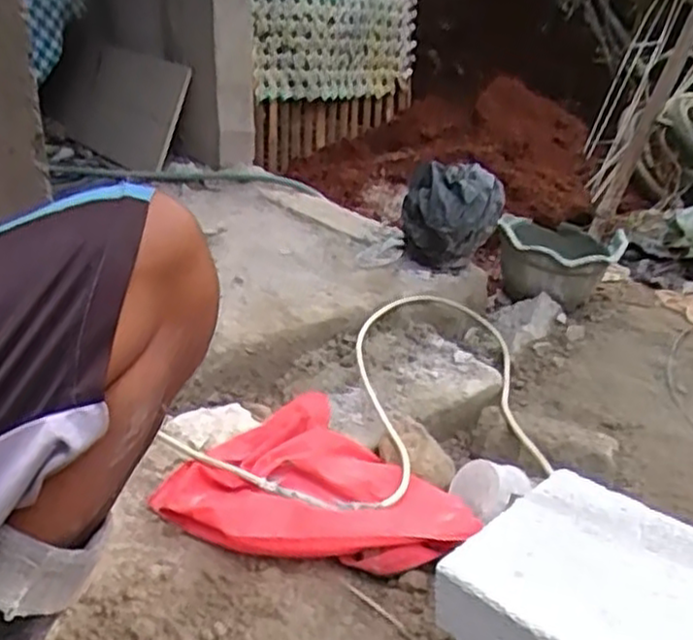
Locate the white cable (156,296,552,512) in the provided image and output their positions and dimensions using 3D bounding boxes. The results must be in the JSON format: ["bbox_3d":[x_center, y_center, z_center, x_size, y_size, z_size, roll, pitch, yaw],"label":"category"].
[{"bbox_3d":[0.120,0.107,1.093,0.379,0.086,0.688,20,30,32],"label":"white cable"}]

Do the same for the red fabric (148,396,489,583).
[{"bbox_3d":[-0.023,0.198,0.894,0.343,0.074,0.254,12,26,18],"label":"red fabric"}]

